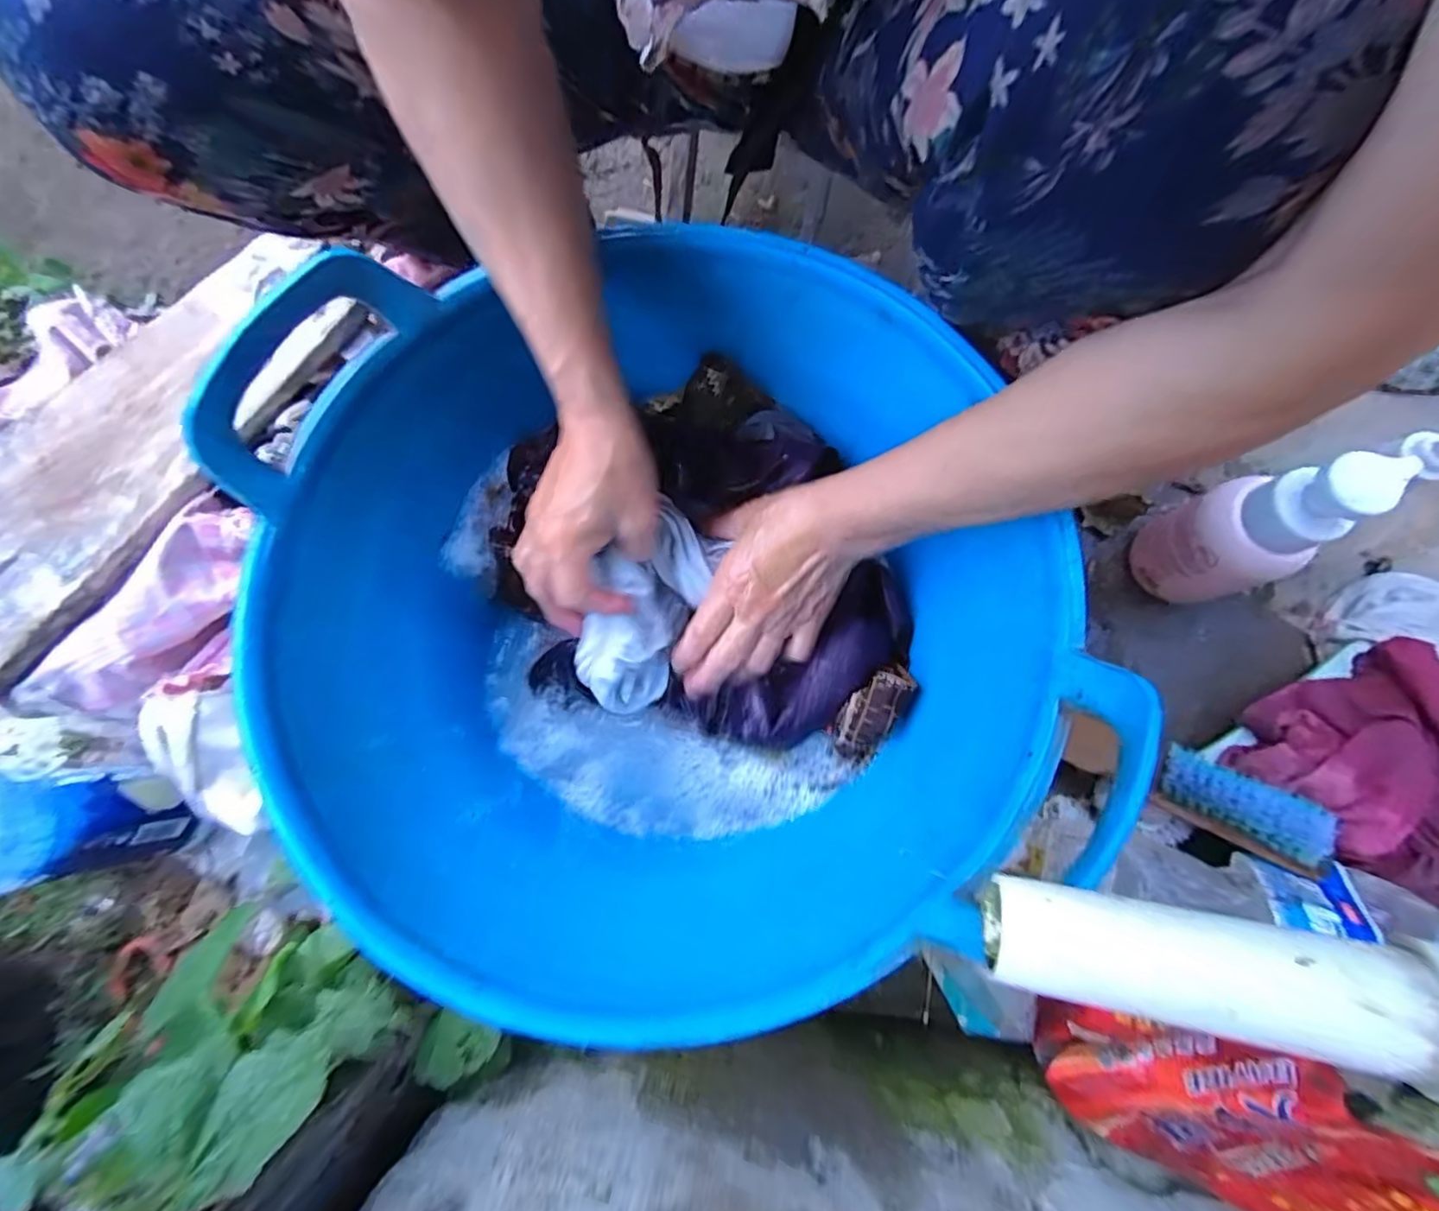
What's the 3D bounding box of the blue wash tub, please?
[{"bbox_3d":[-0.038,0.003,0.346,0.374,0.196,0.382,0,78,1],"label":"blue wash tub"}]

